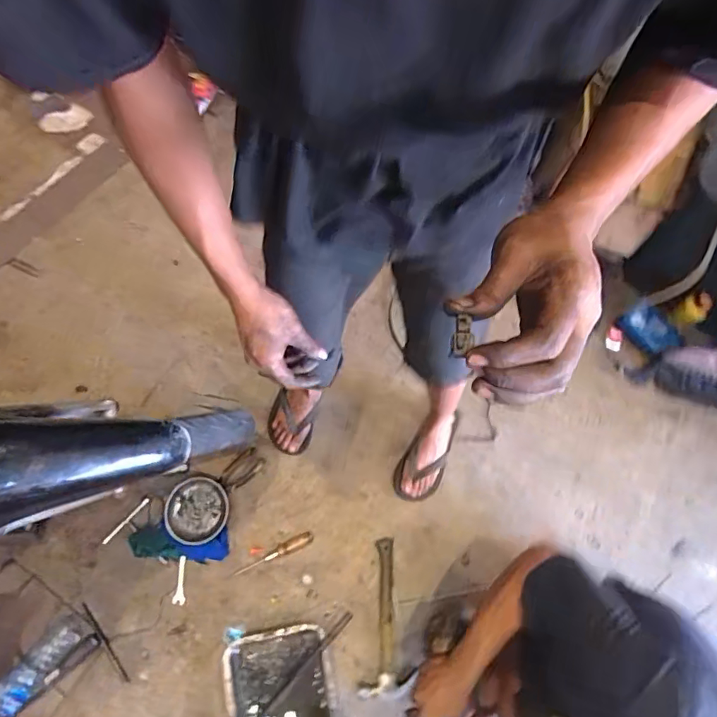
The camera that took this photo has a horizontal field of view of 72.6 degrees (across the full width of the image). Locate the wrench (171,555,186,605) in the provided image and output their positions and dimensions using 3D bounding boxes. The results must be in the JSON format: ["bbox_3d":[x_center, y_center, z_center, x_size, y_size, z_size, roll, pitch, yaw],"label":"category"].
[{"bbox_3d":[-0.405,0.501,1.105,0.027,0.012,0.101,0,68,-5],"label":"wrench"}]

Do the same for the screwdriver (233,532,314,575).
[{"bbox_3d":[-0.194,0.456,1.137,0.189,0.023,0.031,-22,71,-13],"label":"screwdriver"}]

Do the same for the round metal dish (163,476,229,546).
[{"bbox_3d":[-0.379,0.356,1.146,0.140,0.023,0.146,0,69,0],"label":"round metal dish"}]

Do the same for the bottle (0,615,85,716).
[{"bbox_3d":[-0.683,0.655,1.015,0.067,0.057,0.255,37,70,10],"label":"bottle"}]

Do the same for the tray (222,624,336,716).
[{"bbox_3d":[-0.150,0.725,1.000,0.200,0.063,0.294,-10,69,-9],"label":"tray"}]

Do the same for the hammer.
[{"bbox_3d":[0.067,0.571,1.092,0.110,0.023,0.312,5,67,-3],"label":"hammer"}]

